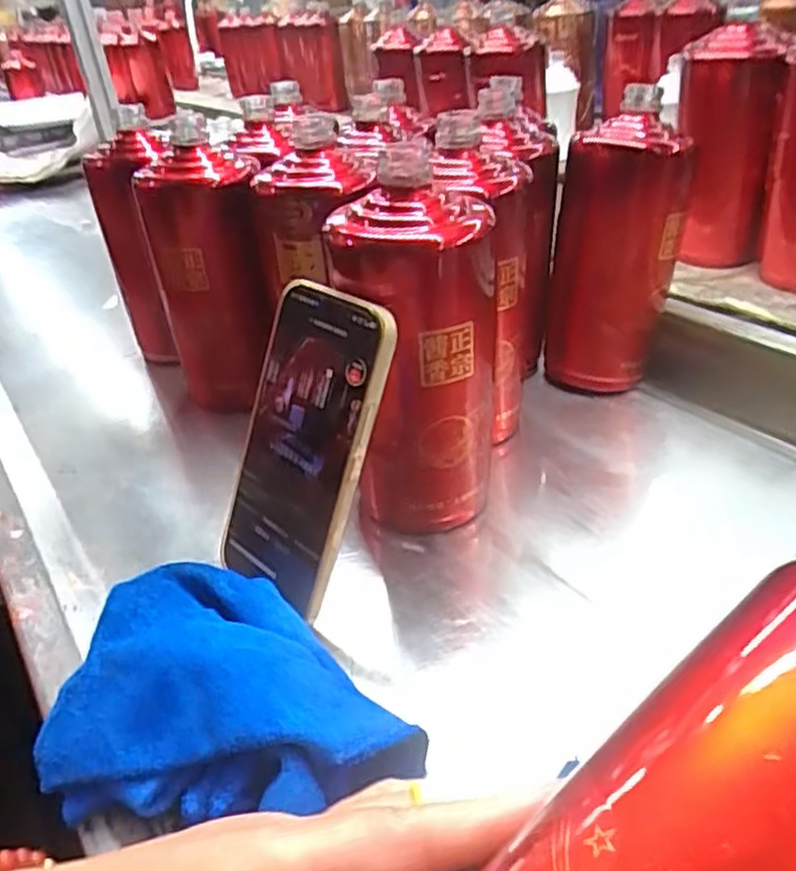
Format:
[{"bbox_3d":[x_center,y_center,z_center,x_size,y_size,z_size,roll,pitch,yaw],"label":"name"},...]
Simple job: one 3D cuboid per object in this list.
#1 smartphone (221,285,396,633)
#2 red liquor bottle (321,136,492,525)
[{"bbox_3d":[-0.048,0.006,0.351,0.080,0.151,0.008,26,18,37],"label":"smartphone"},{"bbox_3d":[0.012,-0.035,0.374,0.078,0.189,0.066,0,30,11],"label":"red liquor bottle"}]

